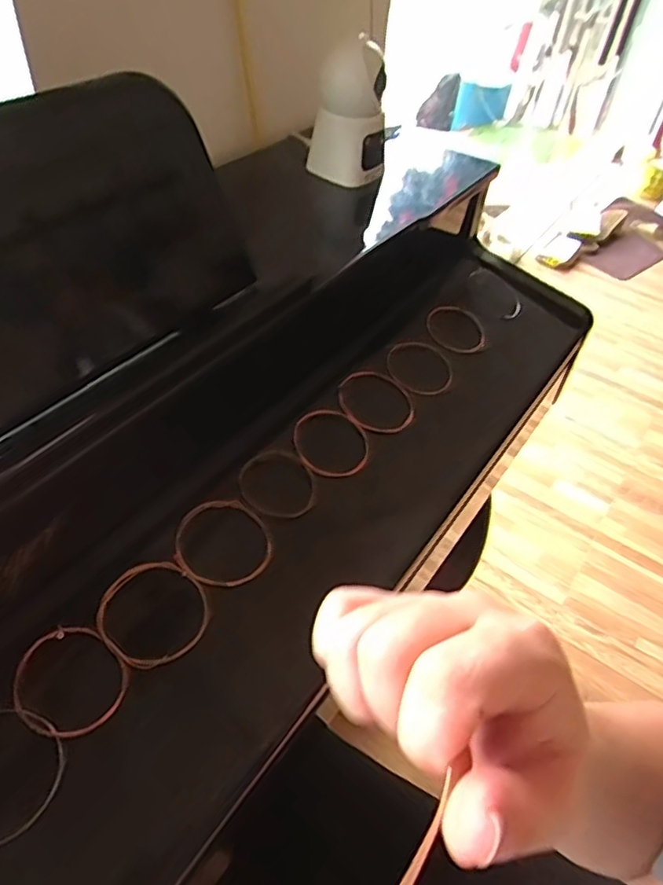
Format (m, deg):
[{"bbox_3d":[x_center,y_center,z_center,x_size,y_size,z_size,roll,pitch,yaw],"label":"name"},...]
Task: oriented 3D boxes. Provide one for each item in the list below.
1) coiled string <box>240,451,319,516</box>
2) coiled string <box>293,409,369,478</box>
[{"bbox_3d":[-0.043,0.035,0.509,0.066,0.008,0.064,27,47,-2],"label":"coiled string"},{"bbox_3d":[0.000,0.001,0.553,0.071,0.005,0.070,-24,68,-32],"label":"coiled string"}]

